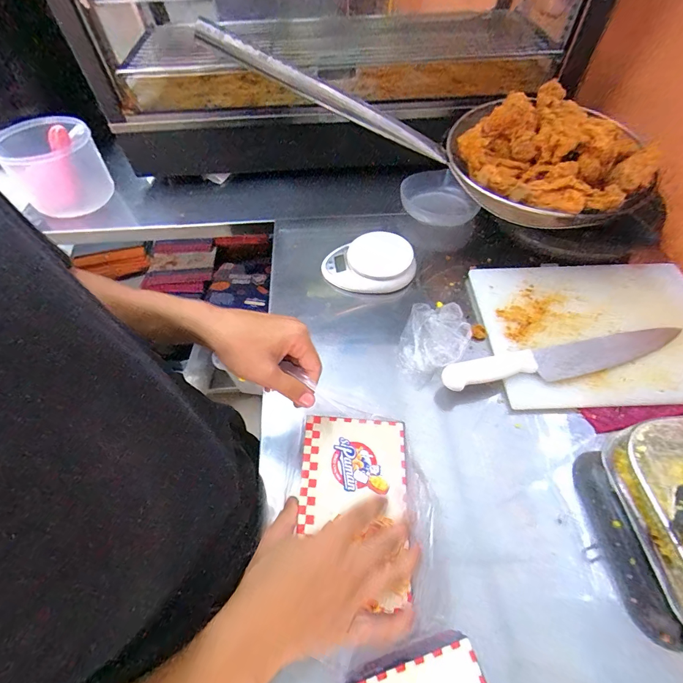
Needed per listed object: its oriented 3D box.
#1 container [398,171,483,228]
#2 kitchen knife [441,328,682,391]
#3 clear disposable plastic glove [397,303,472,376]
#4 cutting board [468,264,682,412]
[{"bbox_3d":[0.194,-0.286,0.747,0.160,0.057,0.112,27,60,19],"label":"container"},{"bbox_3d":[0.302,0.020,0.507,0.338,0.020,0.053,-8,55,-4],"label":"kitchen knife"},{"bbox_3d":[0.134,-0.005,0.547,0.089,0.062,0.104,21,58,15],"label":"clear disposable plastic glove"},{"bbox_3d":[0.387,-0.019,0.556,0.338,0.025,0.253,-2,55,0],"label":"cutting board"}]

